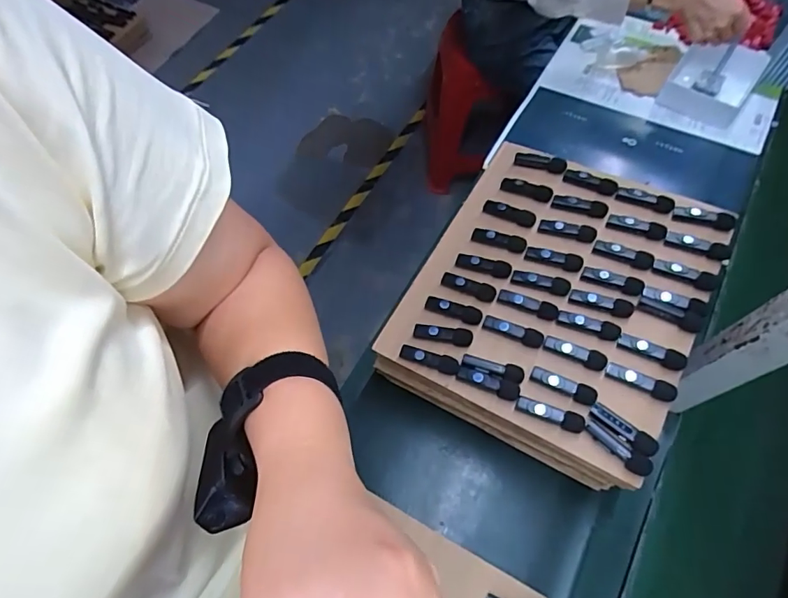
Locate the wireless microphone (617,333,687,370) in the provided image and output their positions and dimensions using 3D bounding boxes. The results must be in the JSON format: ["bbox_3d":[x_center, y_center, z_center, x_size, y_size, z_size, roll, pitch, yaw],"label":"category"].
[{"bbox_3d":[0.266,0.053,0.495,0.064,0.017,0.016,27,68,13],"label":"wireless microphone"}]

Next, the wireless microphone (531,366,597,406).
[{"bbox_3d":[0.175,0.087,0.492,0.066,0.011,0.019,28,68,13],"label":"wireless microphone"}]

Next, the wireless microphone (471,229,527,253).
[{"bbox_3d":[0.128,-0.072,0.588,0.065,0.019,0.018,18,66,9],"label":"wireless microphone"}]

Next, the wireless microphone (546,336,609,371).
[{"bbox_3d":[0.192,0.056,0.507,0.063,0.019,0.016,22,67,11],"label":"wireless microphone"}]

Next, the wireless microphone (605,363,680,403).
[{"bbox_3d":[0.248,0.082,0.481,0.064,0.019,0.014,27,68,13],"label":"wireless microphone"}]

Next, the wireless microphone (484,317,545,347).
[{"bbox_3d":[0.131,0.036,0.529,0.065,0.018,0.018,16,66,9],"label":"wireless microphone"}]

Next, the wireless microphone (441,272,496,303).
[{"bbox_3d":[0.087,-0.015,0.564,0.065,0.020,0.017,24,67,12],"label":"wireless microphone"}]

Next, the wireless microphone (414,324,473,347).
[{"bbox_3d":[0.055,0.039,0.537,0.065,0.015,0.016,12,65,7],"label":"wireless microphone"}]

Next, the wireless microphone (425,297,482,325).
[{"bbox_3d":[0.068,0.012,0.550,0.066,0.015,0.018,21,67,11],"label":"wireless microphone"}]

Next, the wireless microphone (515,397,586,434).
[{"bbox_3d":[0.156,0.115,0.481,0.065,0.016,0.018,18,66,9],"label":"wireless microphone"}]

